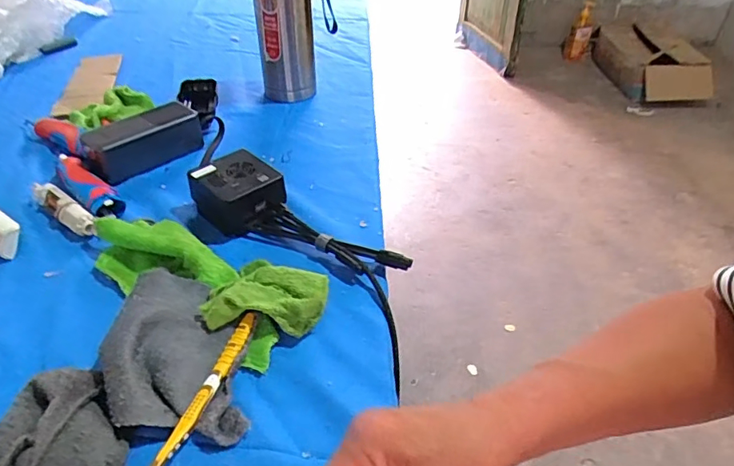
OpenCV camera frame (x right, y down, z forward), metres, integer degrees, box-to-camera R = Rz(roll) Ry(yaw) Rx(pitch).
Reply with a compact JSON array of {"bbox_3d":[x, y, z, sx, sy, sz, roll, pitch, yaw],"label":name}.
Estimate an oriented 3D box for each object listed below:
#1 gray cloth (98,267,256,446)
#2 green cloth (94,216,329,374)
[{"bbox_3d":[-0.143,0.088,0.407,0.118,0.032,0.137,5,41,3],"label":"gray cloth"},{"bbox_3d":[-0.153,0.041,0.460,0.232,0.033,0.096,15,42,16],"label":"green cloth"}]

